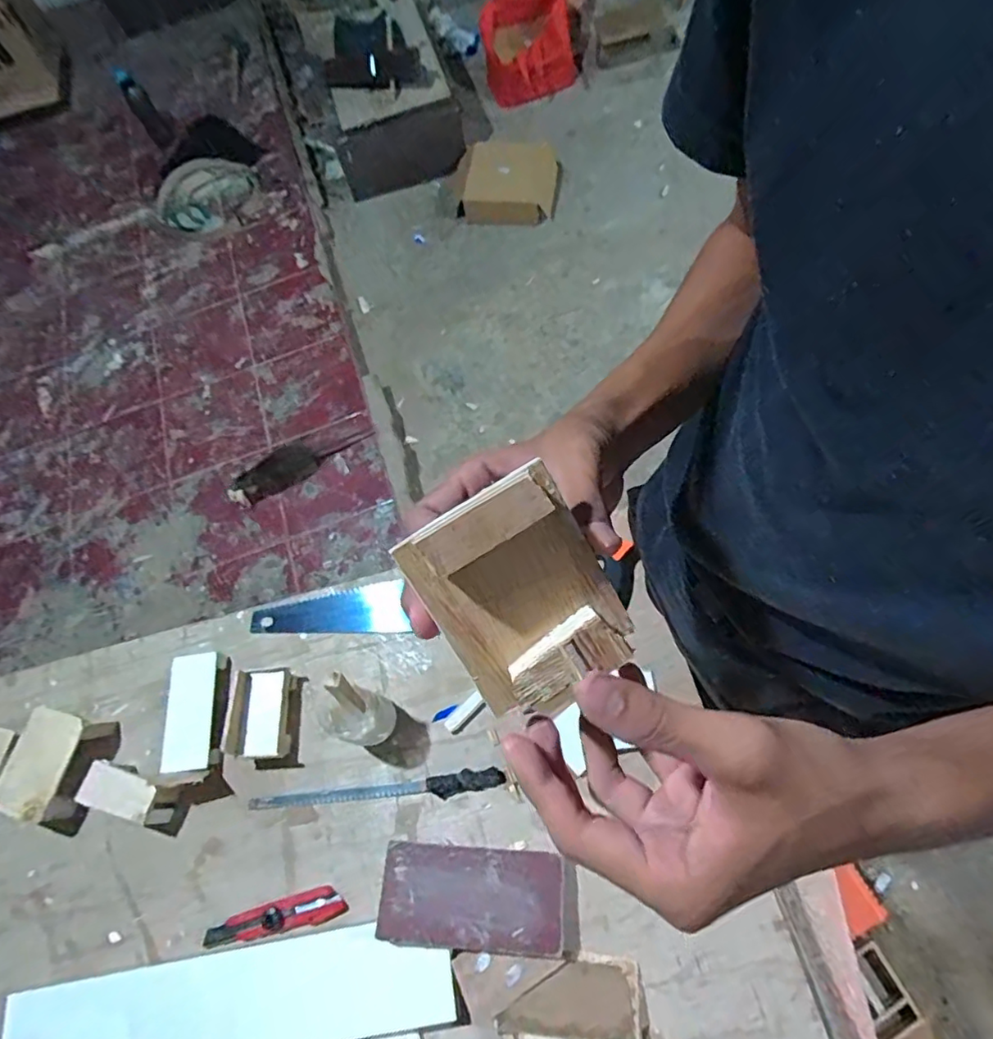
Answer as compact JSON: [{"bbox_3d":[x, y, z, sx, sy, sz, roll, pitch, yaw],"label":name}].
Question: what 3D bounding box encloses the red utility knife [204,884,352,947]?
[{"bbox_3d":[-0.252,0.453,0.652,0.160,0.014,0.033,-17,67,1],"label":"red utility knife"}]

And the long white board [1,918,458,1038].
[{"bbox_3d":[-0.290,0.518,0.614,0.487,0.014,0.100,-12,65,2],"label":"long white board"}]

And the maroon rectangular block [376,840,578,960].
[{"bbox_3d":[-0.019,0.406,0.615,0.207,0.026,0.093,0,68,8],"label":"maroon rectangular block"}]

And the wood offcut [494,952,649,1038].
[{"bbox_3d":[0.078,0.494,0.576,0.144,0.033,0.081,-13,67,3],"label":"wood offcut"}]

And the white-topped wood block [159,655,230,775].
[{"bbox_3d":[-0.396,0.251,0.751,0.067,0.025,0.142,-8,67,5],"label":"white-topped wood block"}]

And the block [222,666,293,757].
[{"bbox_3d":[-0.301,0.245,0.725,0.069,0.062,0.106,-5,67,6],"label":"block"}]

